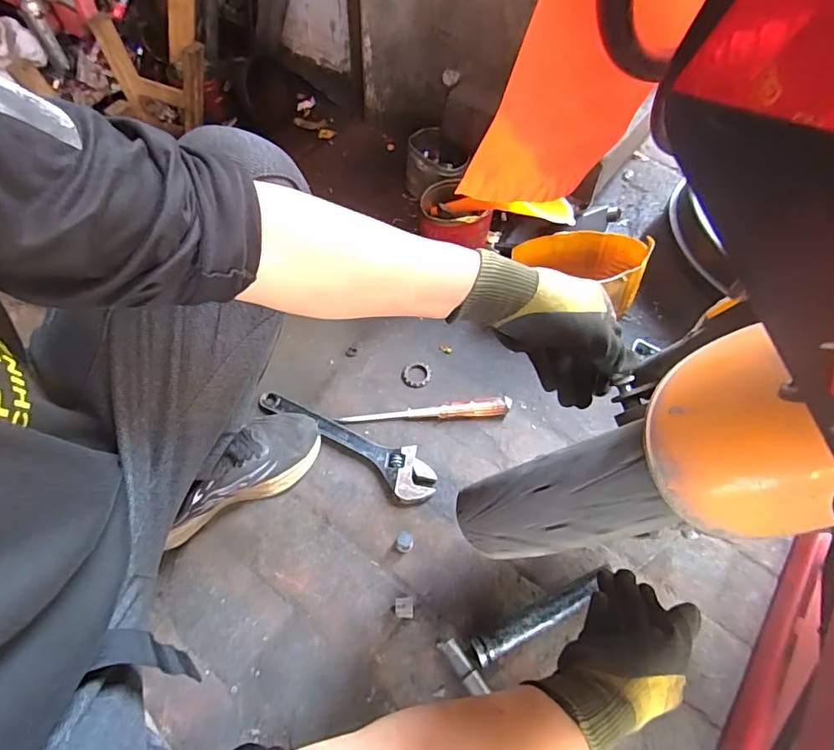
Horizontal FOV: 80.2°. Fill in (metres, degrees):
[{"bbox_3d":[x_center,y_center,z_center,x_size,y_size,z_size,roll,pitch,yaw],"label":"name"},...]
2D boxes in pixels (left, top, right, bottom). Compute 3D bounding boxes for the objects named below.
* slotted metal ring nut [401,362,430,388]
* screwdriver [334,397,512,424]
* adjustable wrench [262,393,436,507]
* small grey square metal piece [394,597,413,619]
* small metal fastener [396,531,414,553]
[{"bbox_3d":[-0.001,0.001,0.775,0.046,0.009,0.040,-34,66,-20],"label":"slotted metal ring nut"},{"bbox_3d":[0.011,0.052,0.726,0.248,0.026,0.025,-1,59,-3],"label":"screwdriver"},{"bbox_3d":[-0.101,0.087,0.700,0.284,0.020,0.062,30,62,15],"label":"adjustable wrench"},{"bbox_3d":[-0.015,0.274,0.584,0.022,0.016,0.023,5,59,1],"label":"small grey square metal piece"},{"bbox_3d":[-0.016,0.213,0.629,0.021,0.020,0.022,1,59,-2],"label":"small metal fastener"}]

